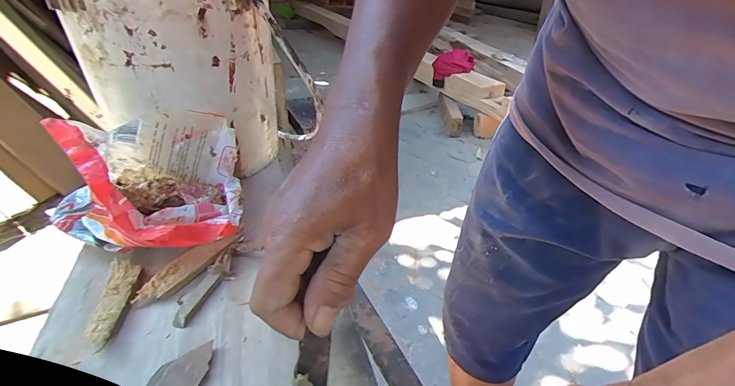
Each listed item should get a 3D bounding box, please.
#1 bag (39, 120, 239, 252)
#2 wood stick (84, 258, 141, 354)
[{"bbox_3d":[-0.183,-0.015,0.312,0.130,0.097,0.146,-27,42,-35],"label":"bag"},{"bbox_3d":[-0.177,0.075,0.261,0.021,0.008,0.074,-8,35,-13],"label":"wood stick"}]

